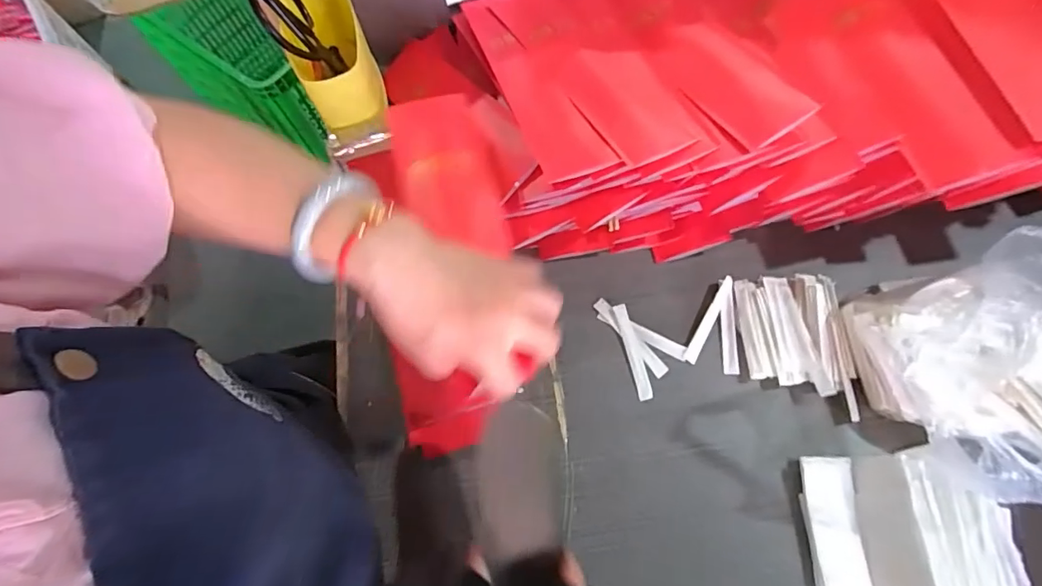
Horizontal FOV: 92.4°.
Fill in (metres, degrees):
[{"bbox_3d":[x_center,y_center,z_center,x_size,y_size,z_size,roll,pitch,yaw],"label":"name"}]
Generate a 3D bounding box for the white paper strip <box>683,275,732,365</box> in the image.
[{"bbox_3d":[0.180,0.025,0.475,0.012,0.013,0.091,29,71,13],"label":"white paper strip"}]

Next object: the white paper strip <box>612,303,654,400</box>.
[{"bbox_3d":[0.106,0.055,0.472,0.014,0.004,0.091,-14,71,0],"label":"white paper strip"}]

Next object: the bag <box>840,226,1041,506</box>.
[{"bbox_3d":[0.427,0.051,0.399,0.253,0.140,0.178,-14,67,-4],"label":"bag"}]

